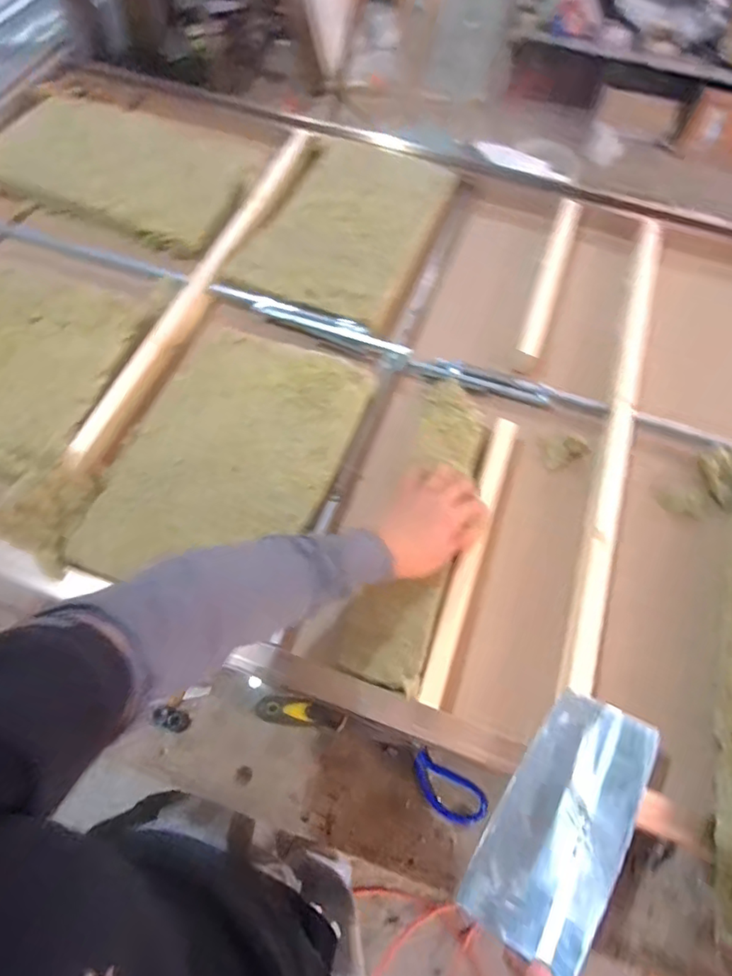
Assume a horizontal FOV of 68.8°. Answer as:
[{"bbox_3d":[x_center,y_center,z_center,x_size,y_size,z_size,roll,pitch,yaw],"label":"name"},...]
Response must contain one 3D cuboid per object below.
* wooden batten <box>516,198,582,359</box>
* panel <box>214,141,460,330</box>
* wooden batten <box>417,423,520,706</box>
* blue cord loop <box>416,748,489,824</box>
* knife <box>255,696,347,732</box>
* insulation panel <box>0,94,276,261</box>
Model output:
[{"bbox_3d":[0.311,-0.360,0.894,0.037,0.019,0.367,19,64,7],"label":"wooden batten"},{"bbox_3d":[-0.025,-0.460,0.918,0.268,0.047,0.415,21,64,8],"label":"panel"},{"bbox_3d":[0.131,0.073,0.661,0.029,0.024,0.383,19,64,7],"label":"wooden batten"},{"bbox_3d":[0.098,0.366,0.647,0.097,0.005,0.049,29,76,23],"label":"blue cord loop"},{"bbox_3d":[-0.082,0.281,0.670,0.111,0.017,0.031,7,63,1],"label":"knife"},{"bbox_3d":[-0.440,-0.604,0.970,0.487,0.076,0.298,19,64,7],"label":"insulation panel"}]

